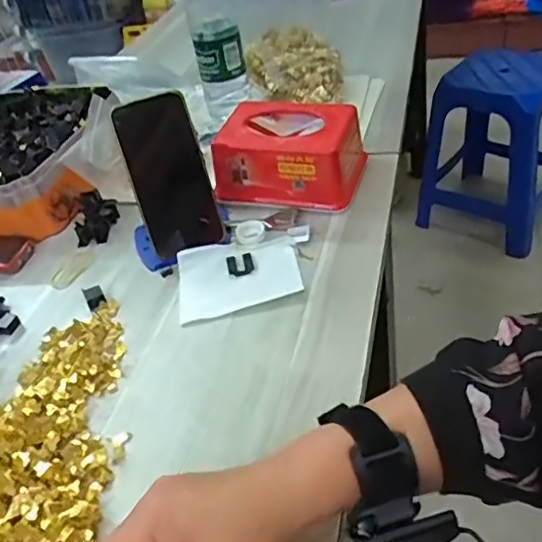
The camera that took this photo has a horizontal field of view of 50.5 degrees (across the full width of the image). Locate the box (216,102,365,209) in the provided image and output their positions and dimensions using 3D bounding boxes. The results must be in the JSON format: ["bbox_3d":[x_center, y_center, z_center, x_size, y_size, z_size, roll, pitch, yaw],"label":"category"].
[{"bbox_3d":[0.017,-0.133,0.643,0.156,0.076,0.099,4,42,20],"label":"box"}]

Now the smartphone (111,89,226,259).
[{"bbox_3d":[-0.103,-0.097,0.582,0.075,0.153,0.014,-19,14,-10],"label":"smartphone"}]

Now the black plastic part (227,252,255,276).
[{"bbox_3d":[-0.030,-0.006,0.569,0.025,0.004,0.030,-16,39,-4],"label":"black plastic part"}]

